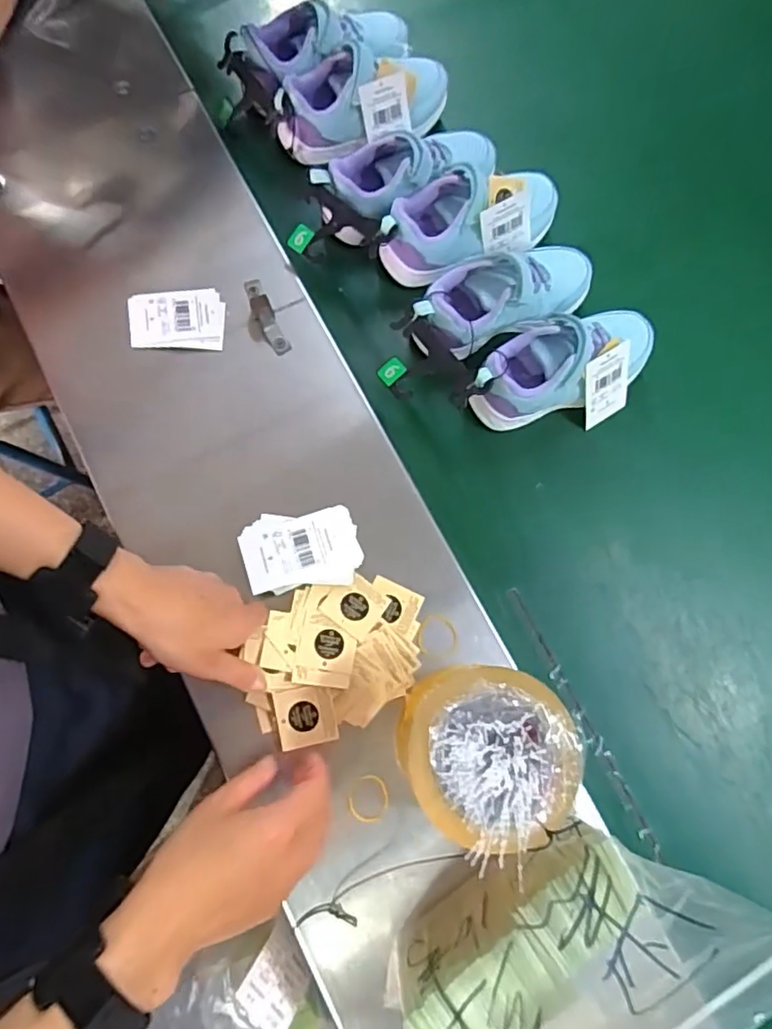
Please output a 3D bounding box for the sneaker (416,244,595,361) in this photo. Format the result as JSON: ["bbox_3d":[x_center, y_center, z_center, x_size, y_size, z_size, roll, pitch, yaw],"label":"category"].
[{"bbox_3d":[0.111,-0.205,0.545,0.185,0.062,0.082,-20,78,-3],"label":"sneaker"}]

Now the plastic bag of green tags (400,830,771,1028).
[{"bbox_3d":[0.099,0.264,0.361,0.216,0.205,0.060,-32,79,-5],"label":"plastic bag of green tags"}]

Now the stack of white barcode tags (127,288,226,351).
[{"bbox_3d":[-0.189,-0.175,0.540,0.083,0.014,0.056,-1,78,1],"label":"stack of white barcode tags"}]

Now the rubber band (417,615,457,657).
[{"bbox_3d":[0.042,0.099,0.486,0.032,0.005,0.032,0,78,1],"label":"rubber band"}]

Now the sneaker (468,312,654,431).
[{"bbox_3d":[0.159,-0.137,0.536,0.181,0.065,0.067,-21,79,-3],"label":"sneaker"}]

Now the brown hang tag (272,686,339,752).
[{"bbox_3d":[-0.062,0.155,0.456,0.044,0.004,0.044,-12,86,-2],"label":"brown hang tag"}]

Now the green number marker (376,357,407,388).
[{"bbox_3d":[0.004,-0.125,0.522,0.018,0.005,0.025,47,117,-1],"label":"green number marker"}]

